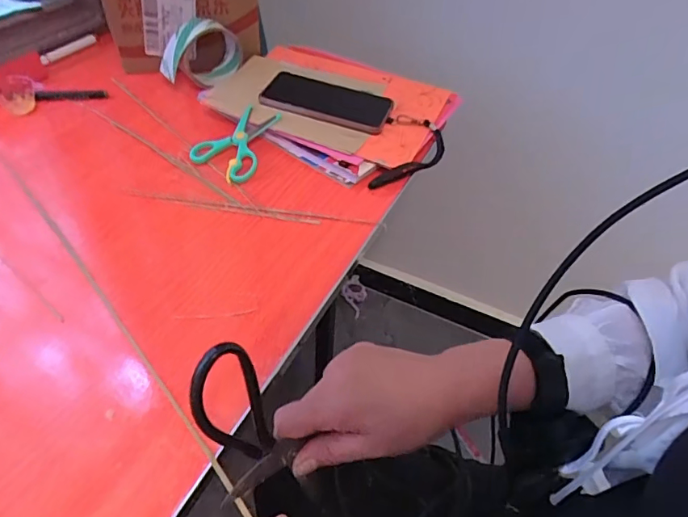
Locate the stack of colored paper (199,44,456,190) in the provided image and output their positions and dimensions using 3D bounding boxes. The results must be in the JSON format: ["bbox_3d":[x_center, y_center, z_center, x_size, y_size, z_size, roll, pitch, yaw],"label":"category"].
[{"bbox_3d":[-0.020,-0.211,0.658,0.302,0.033,0.241,26,49,19],"label":"stack of colored paper"}]

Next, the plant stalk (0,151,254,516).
[{"bbox_3d":[-0.226,0.027,0.436,0.008,0.011,0.514,-31,55,-30],"label":"plant stalk"}]

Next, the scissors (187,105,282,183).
[{"bbox_3d":[-0.133,-0.140,0.580,0.087,0.029,0.114,14,46,8],"label":"scissors"}]

